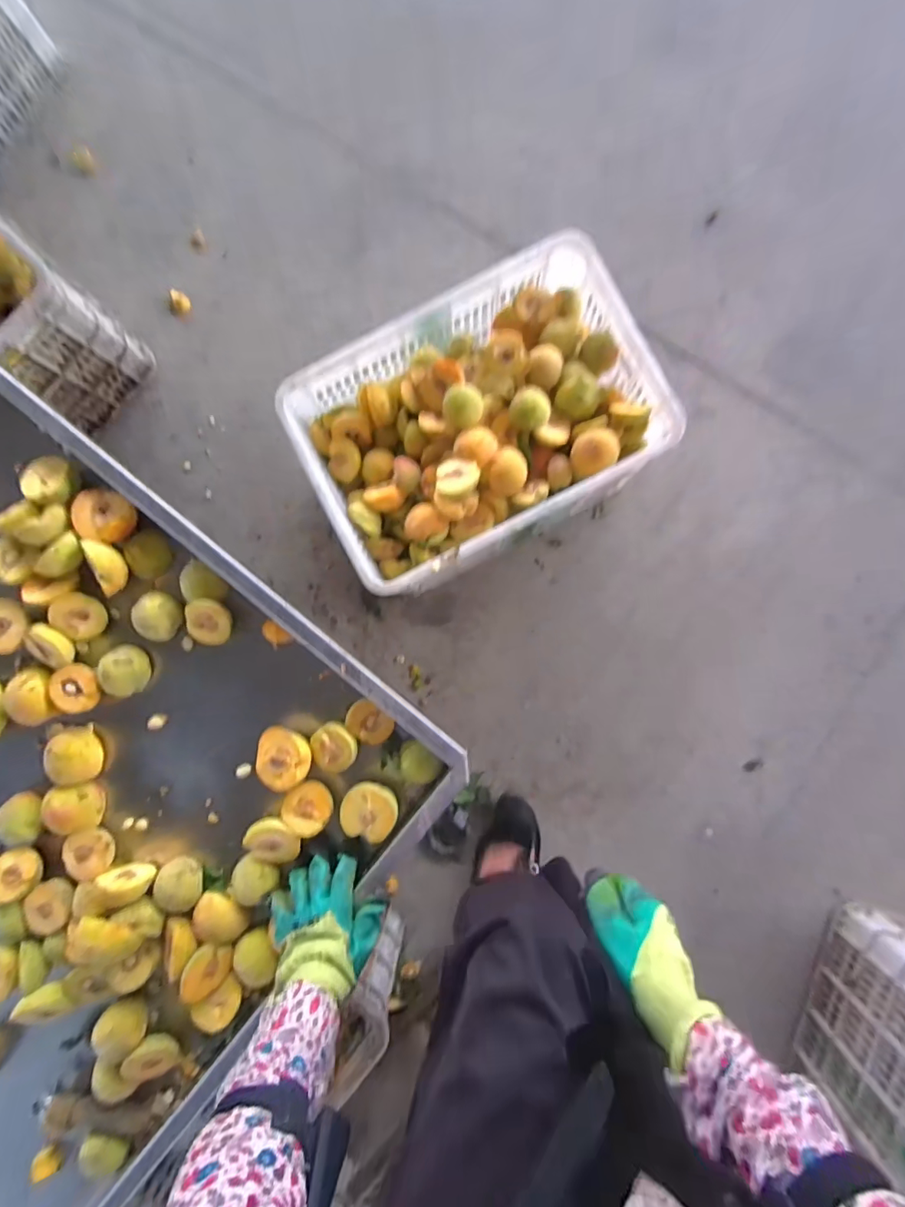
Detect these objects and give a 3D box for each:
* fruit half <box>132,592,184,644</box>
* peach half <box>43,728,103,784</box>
[{"bbox_3d":[-0.356,0.016,0.602,0.052,0.028,0.061,4,90,1],"label":"fruit half"},{"bbox_3d":[-0.456,0.184,0.598,0.047,0.043,0.063,-21,89,1],"label":"peach half"}]

